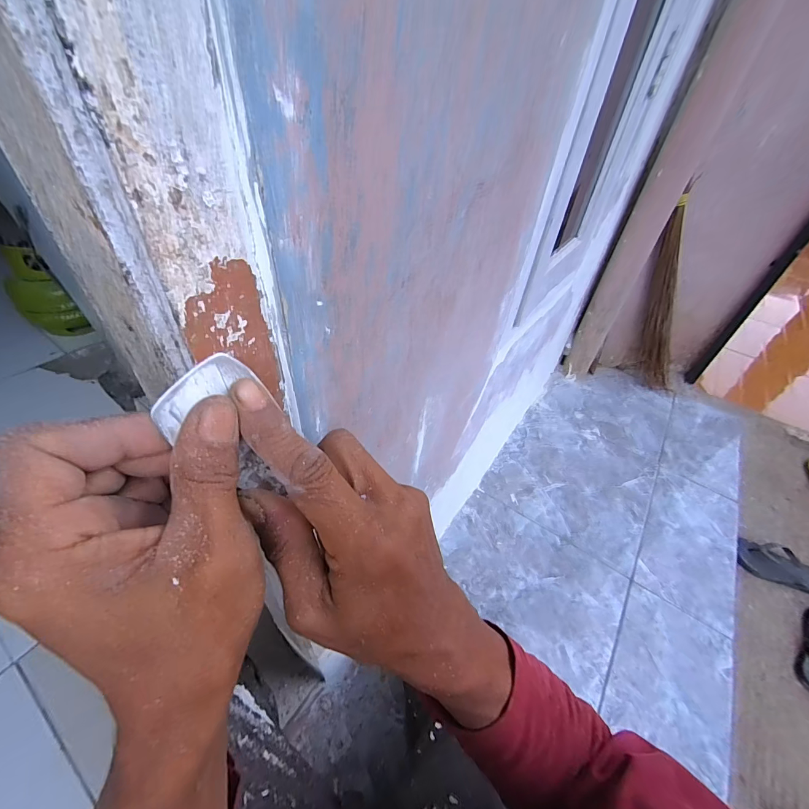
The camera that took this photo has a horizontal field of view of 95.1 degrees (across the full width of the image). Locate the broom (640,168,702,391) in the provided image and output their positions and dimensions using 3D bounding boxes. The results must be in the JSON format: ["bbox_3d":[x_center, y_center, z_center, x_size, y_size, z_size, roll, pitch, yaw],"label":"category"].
[{"bbox_3d":[0.792,-0.309,1.137,0.082,0.662,0.066,-11,41,16],"label":"broom"}]

